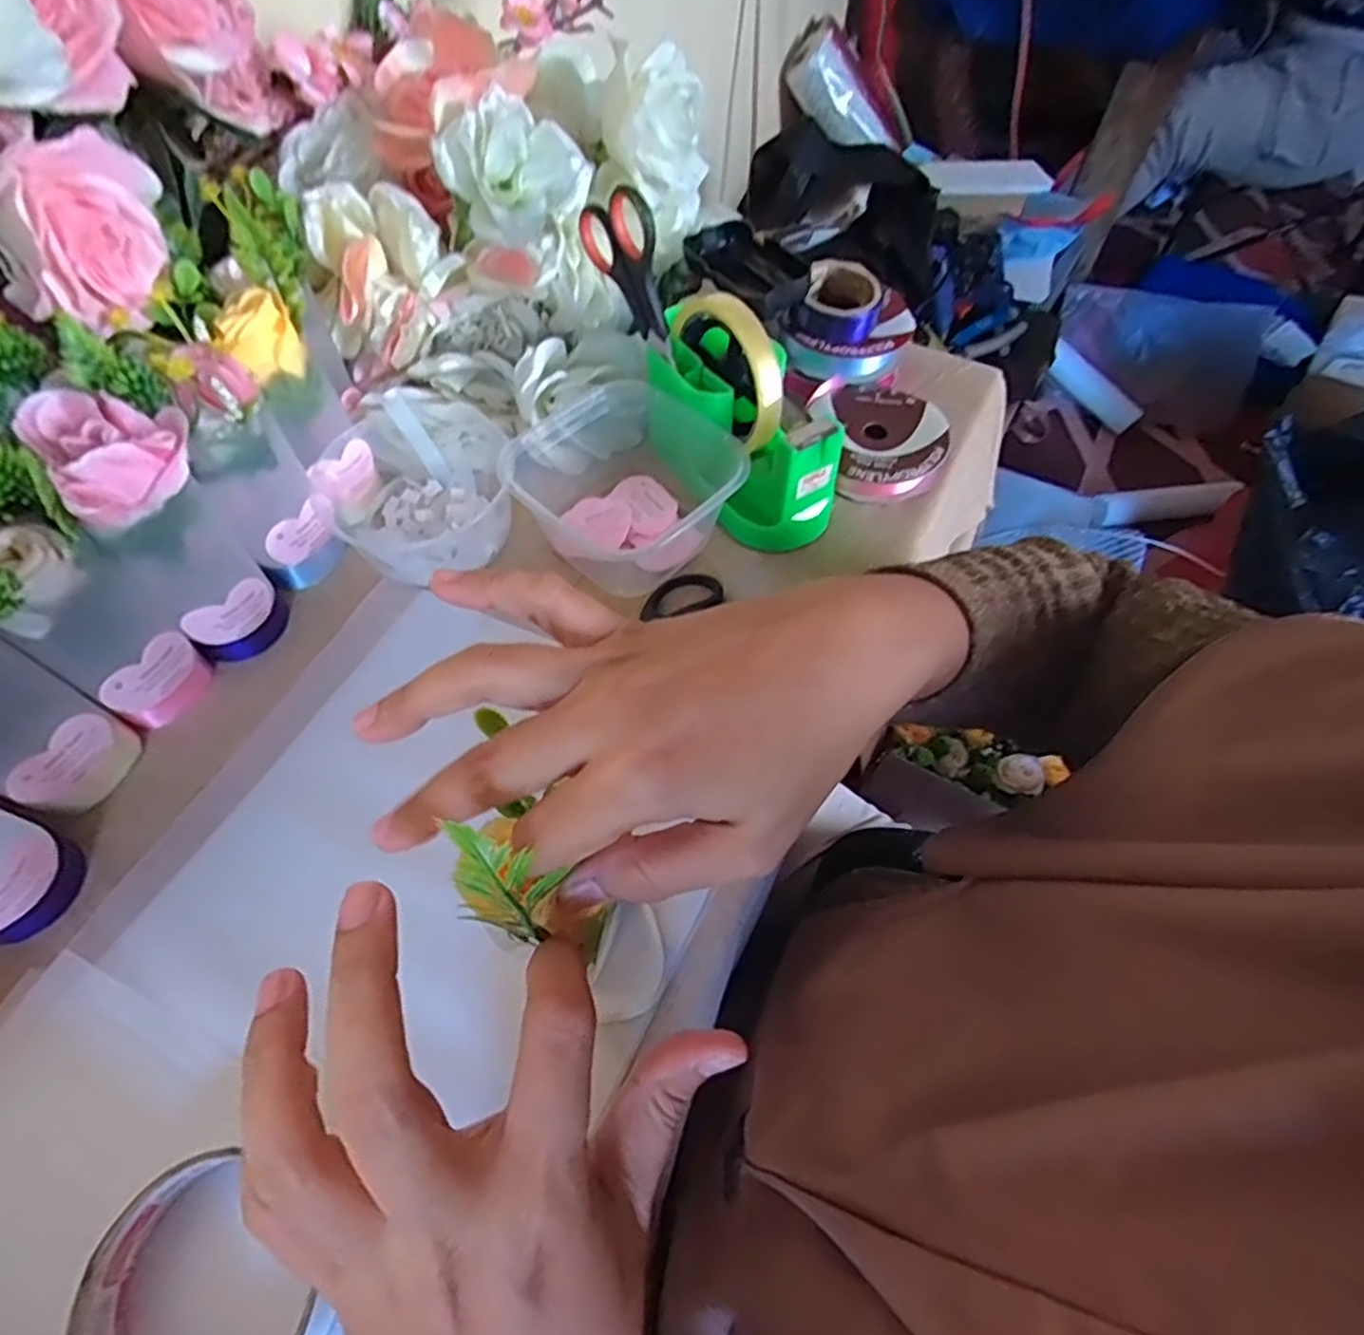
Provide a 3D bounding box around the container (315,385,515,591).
[{"bbox_3d":[-0.160,-0.112,0.440,0.112,0.050,0.116,0,58,0],"label":"container"}]

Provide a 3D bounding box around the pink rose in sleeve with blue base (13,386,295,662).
[{"bbox_3d":[-0.256,-0.063,0.359,0.057,0.139,0.061,0,58,0],"label":"pink rose in sleeve with blue base"}]

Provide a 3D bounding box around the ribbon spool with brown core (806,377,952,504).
[{"bbox_3d":[0.136,-0.155,0.484,0.080,0.025,0.094,-8,59,-5],"label":"ribbon spool with brown core"}]

